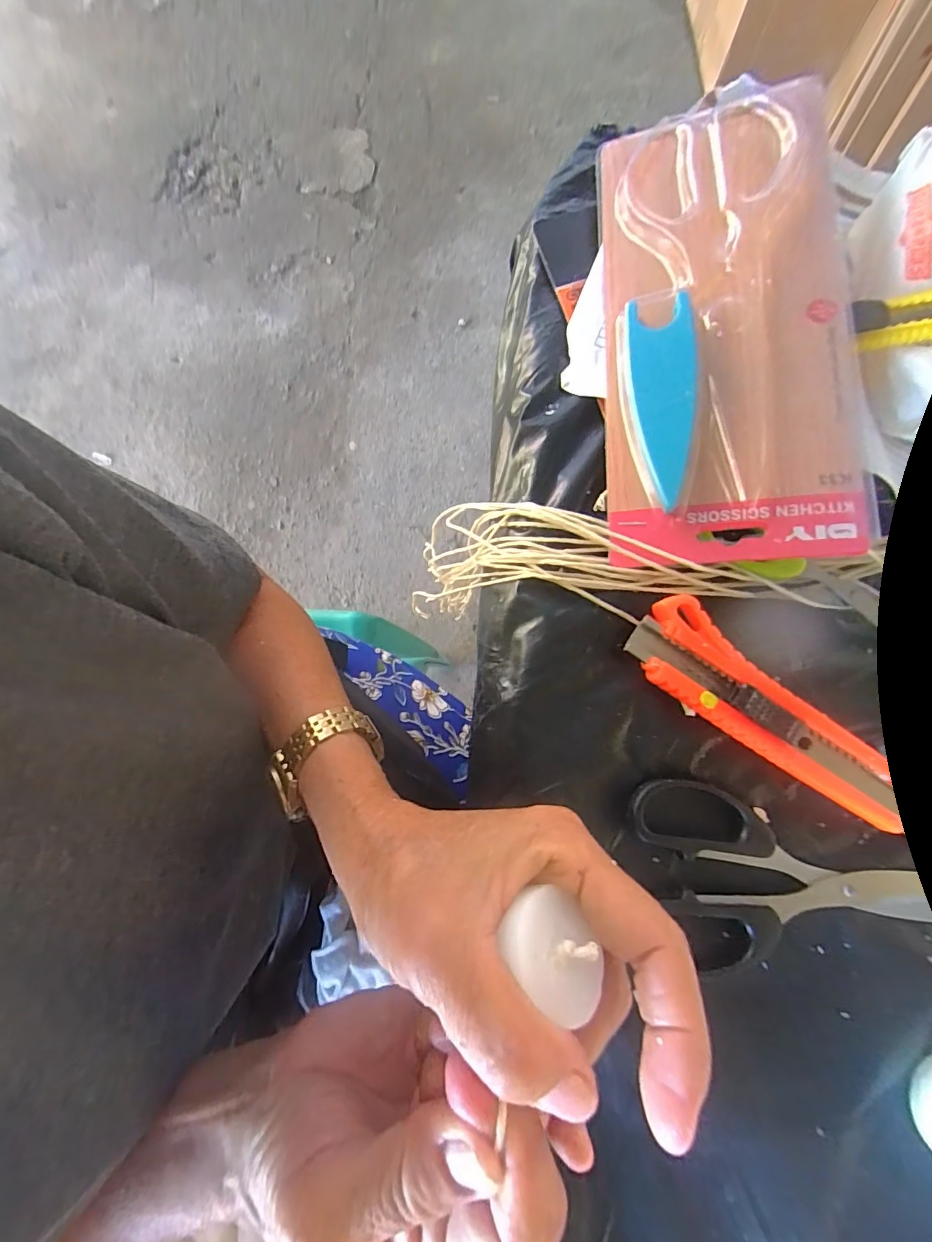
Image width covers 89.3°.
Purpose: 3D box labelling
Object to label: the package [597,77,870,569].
[{"bbox_3d":[0.123,-0.145,0.226,0.110,0.027,0.239,0,82,16],"label":"package"}]

